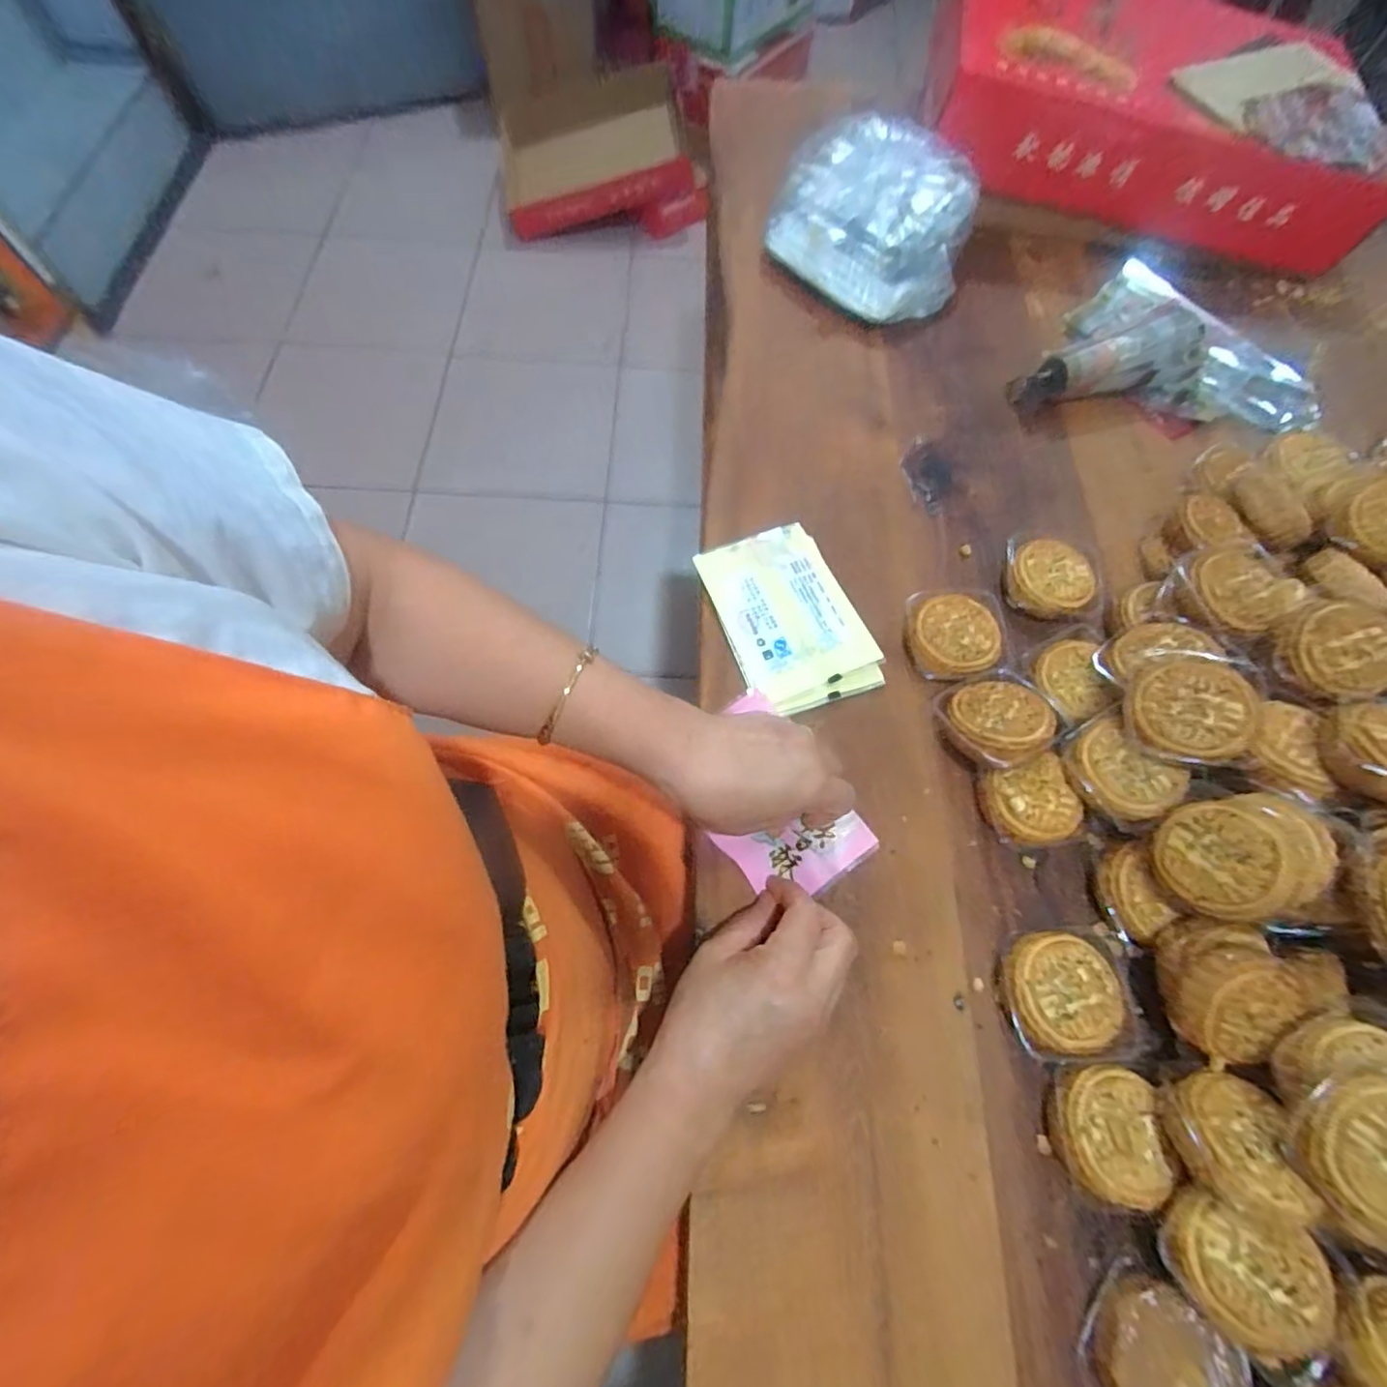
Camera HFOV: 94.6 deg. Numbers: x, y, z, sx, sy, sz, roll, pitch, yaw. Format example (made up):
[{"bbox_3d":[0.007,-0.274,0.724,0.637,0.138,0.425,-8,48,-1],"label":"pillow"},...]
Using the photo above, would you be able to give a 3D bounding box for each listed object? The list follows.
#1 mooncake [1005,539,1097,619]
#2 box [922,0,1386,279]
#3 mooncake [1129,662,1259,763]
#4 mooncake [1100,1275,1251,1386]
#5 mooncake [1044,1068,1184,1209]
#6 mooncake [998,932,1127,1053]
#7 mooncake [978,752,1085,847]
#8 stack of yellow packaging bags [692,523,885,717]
[{"bbox_3d":[0.285,-0.090,0.519,0.063,0.027,0.064,1,66,-3],"label":"mooncake"},{"bbox_3d":[0.496,-0.651,0.707,0.461,0.110,0.312,15,67,5],"label":"box"},{"bbox_3d":[0.314,0.011,0.403,0.062,0.020,0.062,-6,67,15],"label":"mooncake"},{"bbox_3d":[0.243,0.349,0.330,0.060,0.032,0.064,1,66,-3],"label":"mooncake"},{"bbox_3d":[0.236,0.254,0.371,0.058,0.034,0.065,-3,66,-5],"label":"mooncake"},{"bbox_3d":[0.226,0.185,0.400,0.066,0.031,0.065,1,66,-3],"label":"mooncake"},{"bbox_3d":[0.231,0.078,0.447,0.059,0.032,0.054,-15,68,-10],"label":"mooncake"},{"bbox_3d":[0.074,-0.060,0.507,0.100,0.013,0.152,-19,68,-11],"label":"stack of yellow packaging bags"}]

